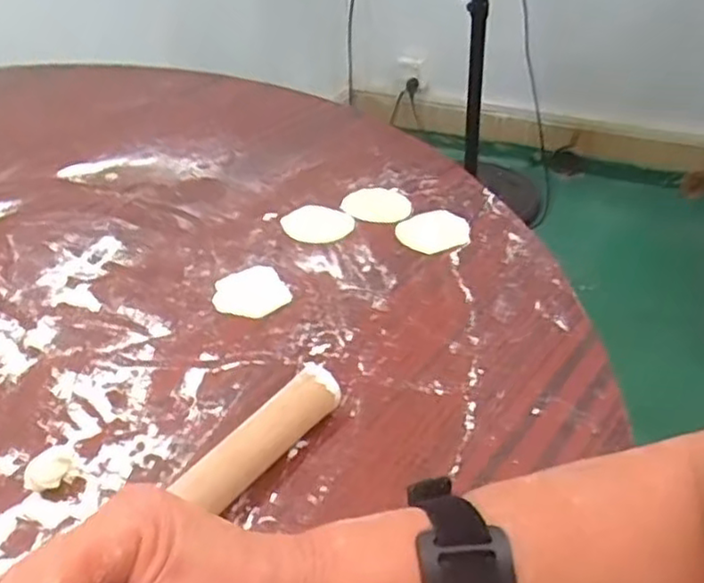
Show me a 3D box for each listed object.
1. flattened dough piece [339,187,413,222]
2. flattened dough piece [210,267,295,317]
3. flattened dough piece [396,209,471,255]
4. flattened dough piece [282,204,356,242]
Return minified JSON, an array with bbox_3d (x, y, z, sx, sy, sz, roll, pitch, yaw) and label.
[{"bbox_3d":[0.024,-0.078,0.602,0.057,0.004,0.055,-1,37,1],"label":"flattened dough piece"},{"bbox_3d":[-0.075,0.001,0.502,0.053,0.004,0.053,-1,37,1],"label":"flattened dough piece"},{"bbox_3d":[0.068,-0.049,0.572,0.060,0.009,0.061,-1,37,1],"label":"flattened dough piece"},{"bbox_3d":[-0.029,-0.060,0.581,0.056,0.008,0.053,-13,39,-15],"label":"flattened dough piece"}]

